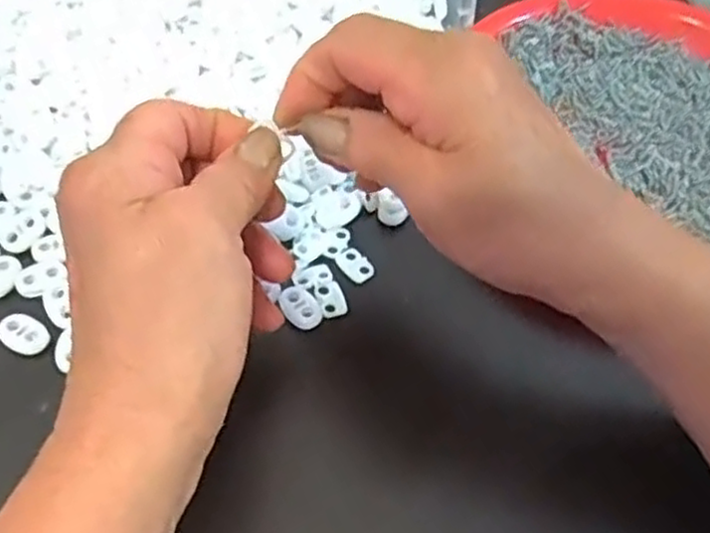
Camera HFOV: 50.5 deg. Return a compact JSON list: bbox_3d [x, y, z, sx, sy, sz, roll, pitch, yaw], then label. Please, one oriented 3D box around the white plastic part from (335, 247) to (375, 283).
[{"bbox_3d":[0.000,-0.001,0.359,0.013,0.004,0.019,-31,63,-24],"label":"white plastic part"}]

